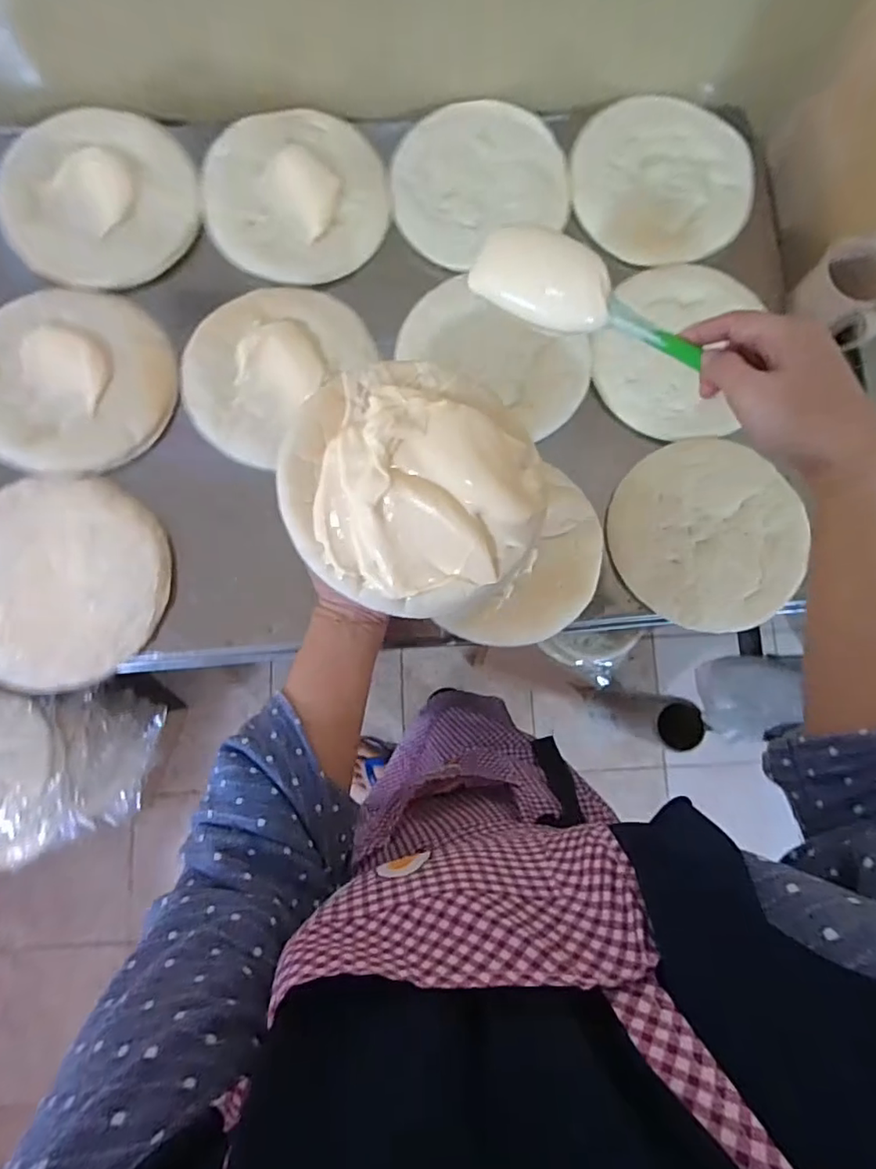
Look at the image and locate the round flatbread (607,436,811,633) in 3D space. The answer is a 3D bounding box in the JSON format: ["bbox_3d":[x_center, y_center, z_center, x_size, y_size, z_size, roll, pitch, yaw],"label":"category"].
[{"bbox_3d":[0.278,-0.057,0.592,0.188,0.015,0.202,0,76,1],"label":"round flatbread"}]

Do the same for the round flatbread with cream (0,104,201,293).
[{"bbox_3d":[-0.365,-0.420,0.611,0.203,0.017,0.202,1,82,-6],"label":"round flatbread with cream"}]

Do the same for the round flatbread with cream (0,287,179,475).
[{"bbox_3d":[-0.374,-0.213,0.574,0.196,0.032,0.192,1,82,-6],"label":"round flatbread with cream"}]

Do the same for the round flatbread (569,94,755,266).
[{"bbox_3d":[0.260,-0.471,0.663,0.201,0.032,0.201,-1,78,5],"label":"round flatbread"}]

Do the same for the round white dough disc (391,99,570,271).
[{"bbox_3d":[0.044,-0.464,0.651,0.195,0.013,0.174,-25,87,2],"label":"round white dough disc"}]

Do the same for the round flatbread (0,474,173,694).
[{"bbox_3d":[-0.365,-0.003,0.544,0.198,0.012,0.197,1,82,-6],"label":"round flatbread"}]

